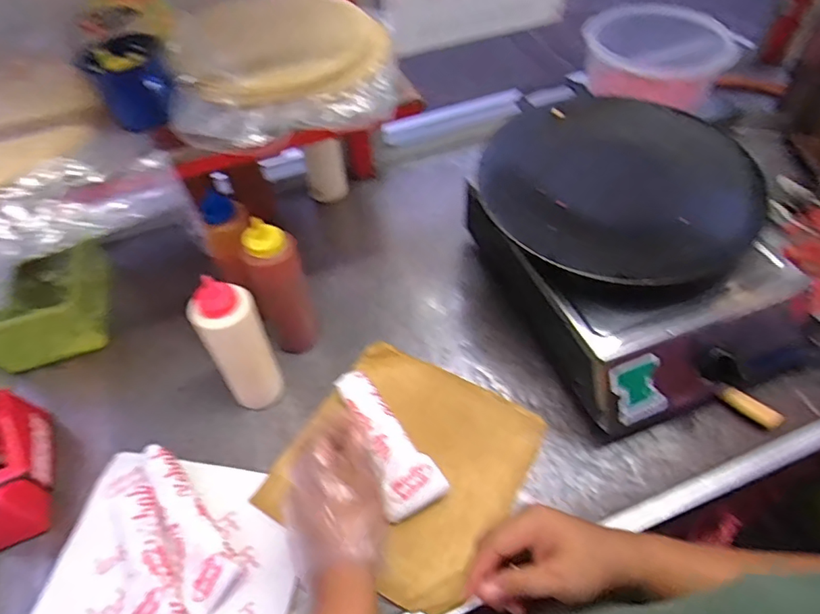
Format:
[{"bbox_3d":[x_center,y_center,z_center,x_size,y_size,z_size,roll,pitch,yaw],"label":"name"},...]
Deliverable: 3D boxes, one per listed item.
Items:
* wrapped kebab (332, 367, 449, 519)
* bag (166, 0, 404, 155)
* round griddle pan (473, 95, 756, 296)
[{"bbox_3d":[-0.031,0.146,0.605,0.060,0.023,0.180,-25,57,-19],"label":"wrapped kebab"},{"bbox_3d":[-0.133,-0.278,0.578,0.237,0.061,0.255,-9,52,-8],"label":"bag"},{"bbox_3d":[0.255,-0.142,0.653,0.300,0.072,0.325,0,51,0],"label":"round griddle pan"}]

